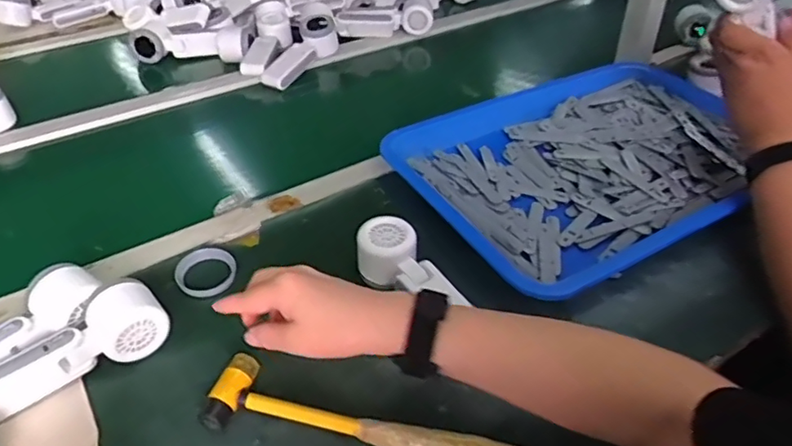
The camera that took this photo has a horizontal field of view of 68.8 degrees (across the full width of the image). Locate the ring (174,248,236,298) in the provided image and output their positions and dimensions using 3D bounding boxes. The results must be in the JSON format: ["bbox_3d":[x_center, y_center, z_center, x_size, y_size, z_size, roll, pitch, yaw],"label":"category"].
[{"bbox_3d":[-0.193,0.048,0.590,0.060,0.012,0.056,0,39,0],"label":"ring"}]

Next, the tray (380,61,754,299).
[{"bbox_3d":[0.250,-0.086,0.734,0.470,0.038,0.340,-19,43,-21],"label":"tray"}]

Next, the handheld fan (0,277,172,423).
[{"bbox_3d":[-0.280,0.108,0.493,0.159,0.046,0.055,-28,46,-29],"label":"handheld fan"}]

